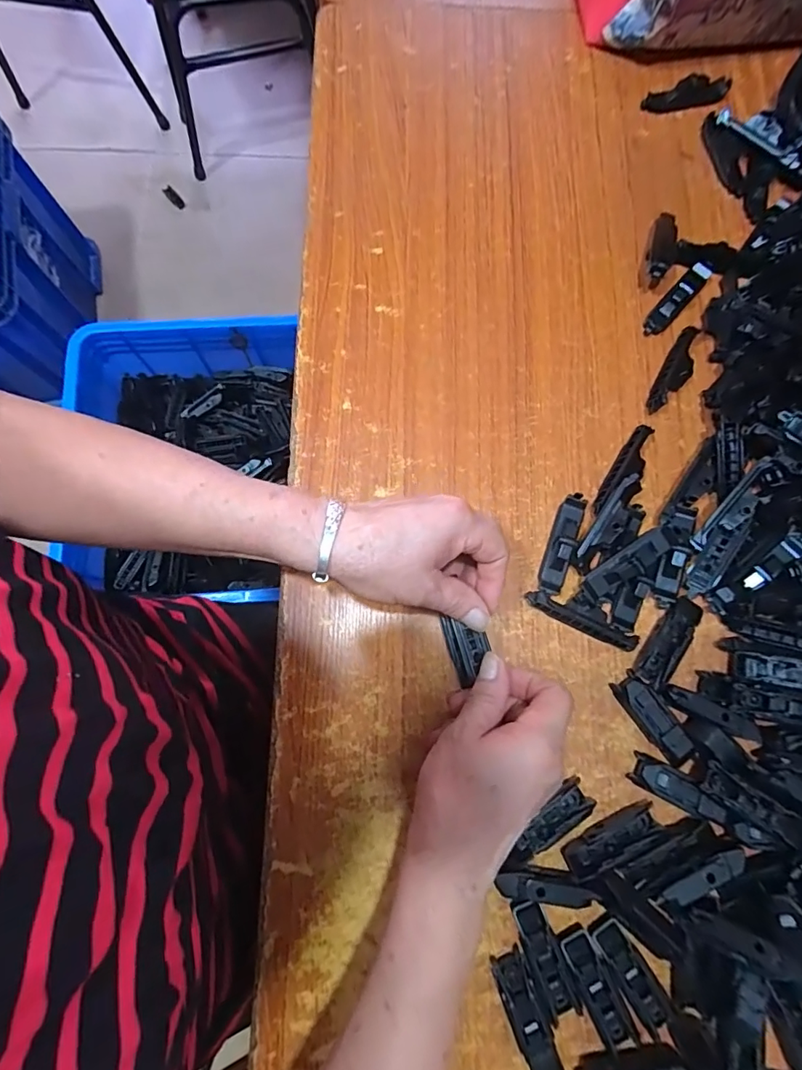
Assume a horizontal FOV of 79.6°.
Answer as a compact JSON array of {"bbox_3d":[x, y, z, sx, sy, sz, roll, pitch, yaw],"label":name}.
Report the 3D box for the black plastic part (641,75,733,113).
[{"bbox_3d":[0.268,-0.411,0.446,0.083,0.015,0.025,-12,79,-4],"label":"black plastic part"}]

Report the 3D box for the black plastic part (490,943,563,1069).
[{"bbox_3d":[0.077,0.297,0.295,0.021,0.012,0.066,-21,80,-6],"label":"black plastic part"}]

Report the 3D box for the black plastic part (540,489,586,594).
[{"bbox_3d":[0.121,0.005,0.356,0.018,0.013,0.078,21,79,3],"label":"black plastic part"}]

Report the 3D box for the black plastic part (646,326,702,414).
[{"bbox_3d":[0.224,-0.133,0.391,0.022,0.015,0.075,30,79,5],"label":"black plastic part"}]

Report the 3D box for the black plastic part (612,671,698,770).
[{"bbox_3d":[0.176,0.128,0.333,0.022,0.009,0.067,-36,82,-8],"label":"black plastic part"}]

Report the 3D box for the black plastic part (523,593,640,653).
[{"bbox_3d":[0.129,0.061,0.344,0.082,0.011,0.012,25,79,4],"label":"black plastic part"}]

